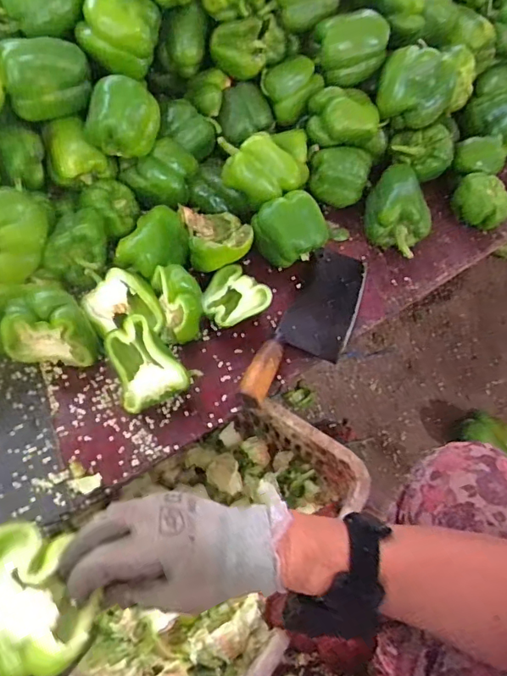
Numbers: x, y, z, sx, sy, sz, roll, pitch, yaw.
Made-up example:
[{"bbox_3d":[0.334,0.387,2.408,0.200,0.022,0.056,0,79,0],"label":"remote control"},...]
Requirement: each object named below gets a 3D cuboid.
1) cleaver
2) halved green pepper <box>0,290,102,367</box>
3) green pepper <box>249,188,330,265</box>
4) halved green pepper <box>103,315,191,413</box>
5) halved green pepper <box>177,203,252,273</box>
[{"bbox_3d":[0.079,-0.017,0.631,0.087,0.031,0.268,24,61,10],"label":"cleaver"},{"bbox_3d":[-0.239,-0.008,0.574,0.103,0.082,0.054,-3,59,-5],"label":"halved green pepper"},{"bbox_3d":[0.048,-0.143,0.672,0.075,0.092,0.081,2,59,-3],"label":"green pepper"},{"bbox_3d":[-0.124,0.031,0.573,0.076,0.066,0.094,-20,62,-15],"label":"halved green pepper"},{"bbox_3d":[-0.048,-0.138,0.670,0.089,0.053,0.107,-10,60,-9],"label":"halved green pepper"}]

